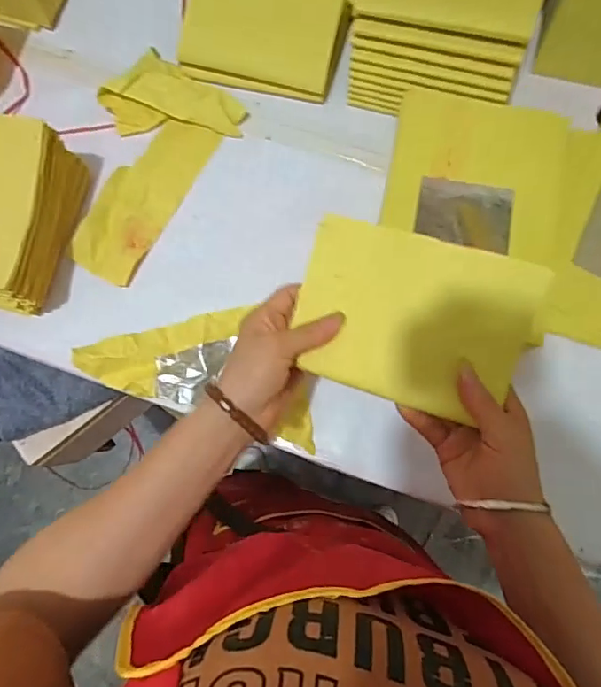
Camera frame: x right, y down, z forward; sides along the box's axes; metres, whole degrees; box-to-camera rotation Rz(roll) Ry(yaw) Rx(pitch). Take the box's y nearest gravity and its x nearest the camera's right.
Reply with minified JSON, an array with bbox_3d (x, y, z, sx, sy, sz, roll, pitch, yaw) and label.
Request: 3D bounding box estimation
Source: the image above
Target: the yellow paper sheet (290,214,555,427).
[{"bbox_3d":[0.076,-0.017,0.367,0.157,0.011,0.114,18,96,16],"label":"yellow paper sheet"}]

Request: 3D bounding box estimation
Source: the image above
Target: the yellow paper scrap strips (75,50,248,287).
[{"bbox_3d":[-0.173,-0.189,0.541,0.137,0.031,0.230,33,79,7],"label":"yellow paper scrap strips"}]

